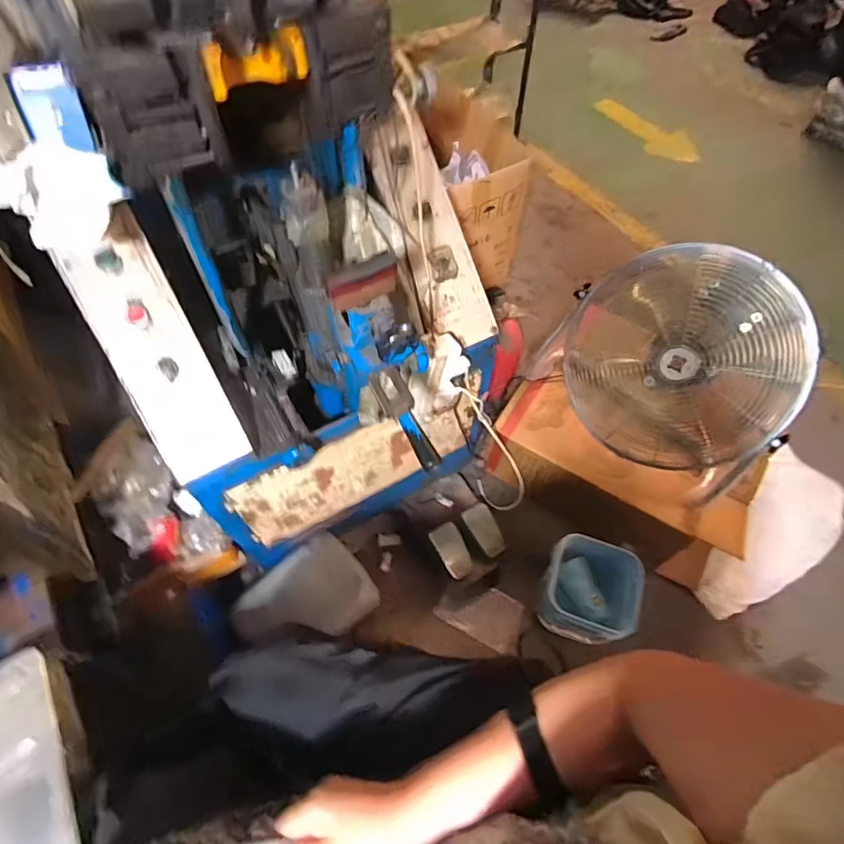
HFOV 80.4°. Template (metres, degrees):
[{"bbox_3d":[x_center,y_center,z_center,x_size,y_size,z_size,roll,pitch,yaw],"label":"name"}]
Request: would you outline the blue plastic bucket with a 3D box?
[{"bbox_3d":[0.431,0.421,1.261,0.236,0.177,0.220,22,62,12],"label":"blue plastic bucket"}]

